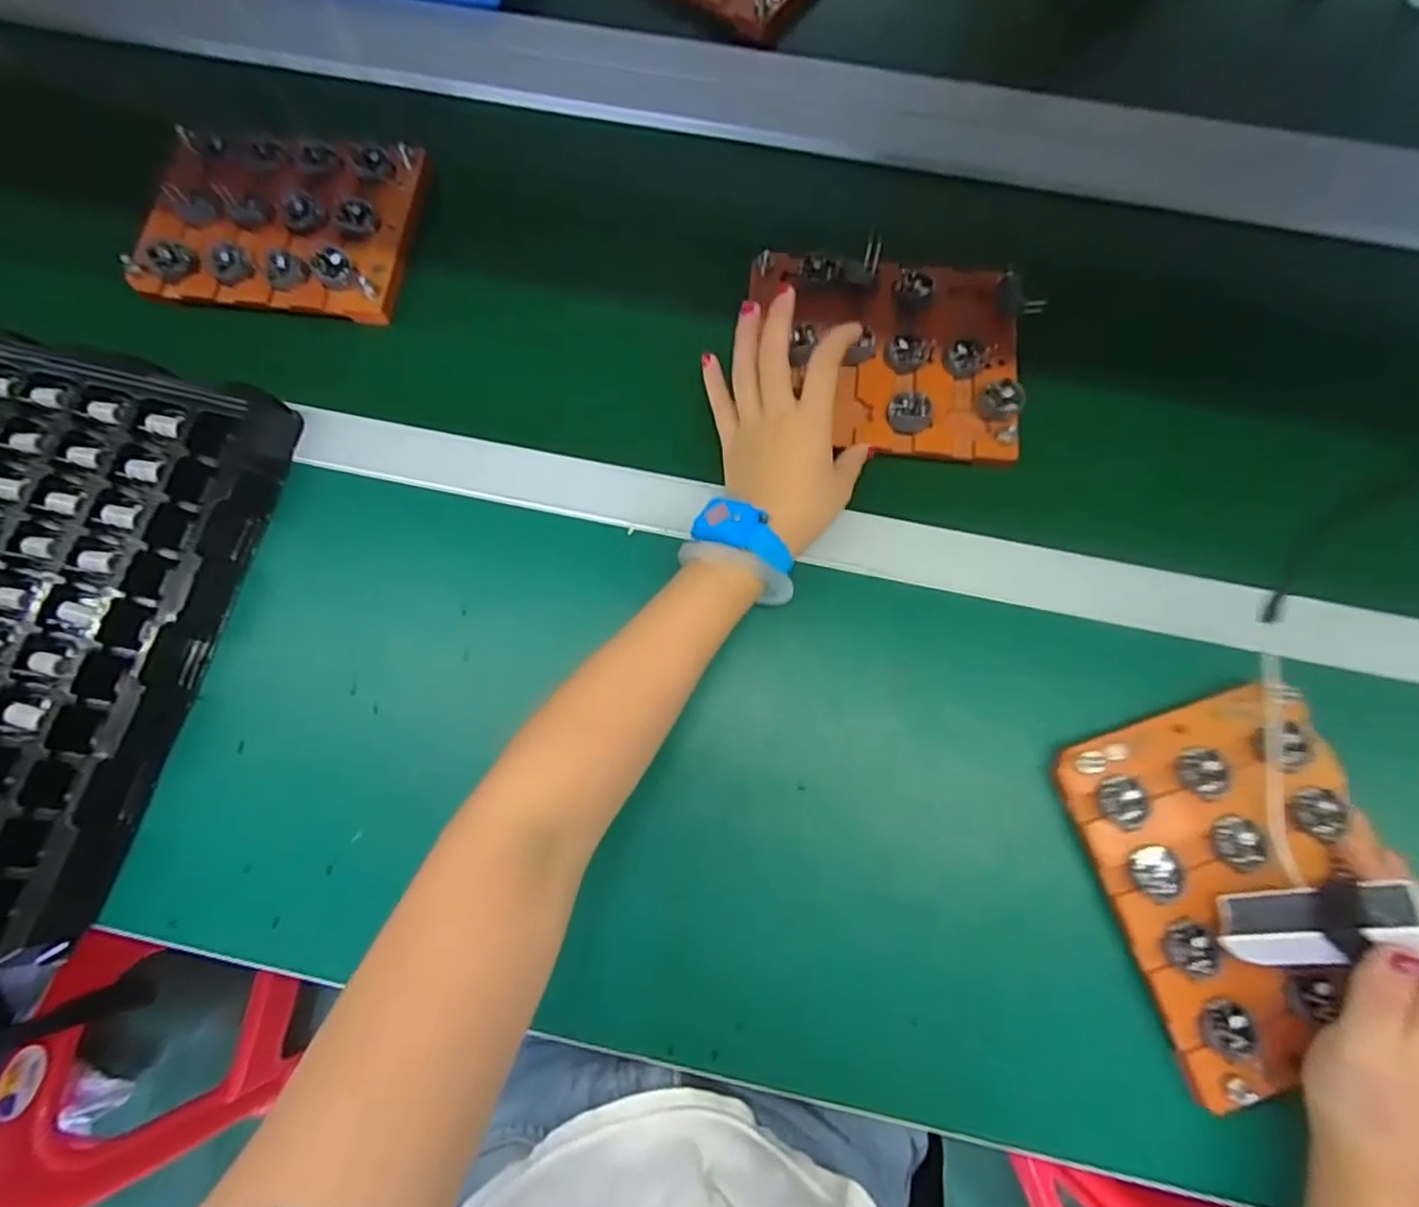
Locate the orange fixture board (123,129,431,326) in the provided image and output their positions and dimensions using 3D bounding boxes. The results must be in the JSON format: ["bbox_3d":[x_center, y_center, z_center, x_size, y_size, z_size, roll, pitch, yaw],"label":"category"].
[{"bbox_3d":[-0.312,-0.278,0.491,0.180,0.032,0.140,3,76,3],"label":"orange fixture board"}]

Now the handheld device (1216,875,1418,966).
[{"bbox_3d":[0.287,0.153,0.319,0.027,0.081,0.028,-14,72,-40],"label":"handheld device"}]

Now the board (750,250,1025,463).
[{"bbox_3d":[0.120,-0.173,0.459,0.180,0.024,0.141,6,76,3],"label":"board"}]

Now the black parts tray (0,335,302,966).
[{"bbox_3d":[-0.412,0.012,0.406,0.208,0.036,0.342,13,76,5],"label":"black parts tray"}]

